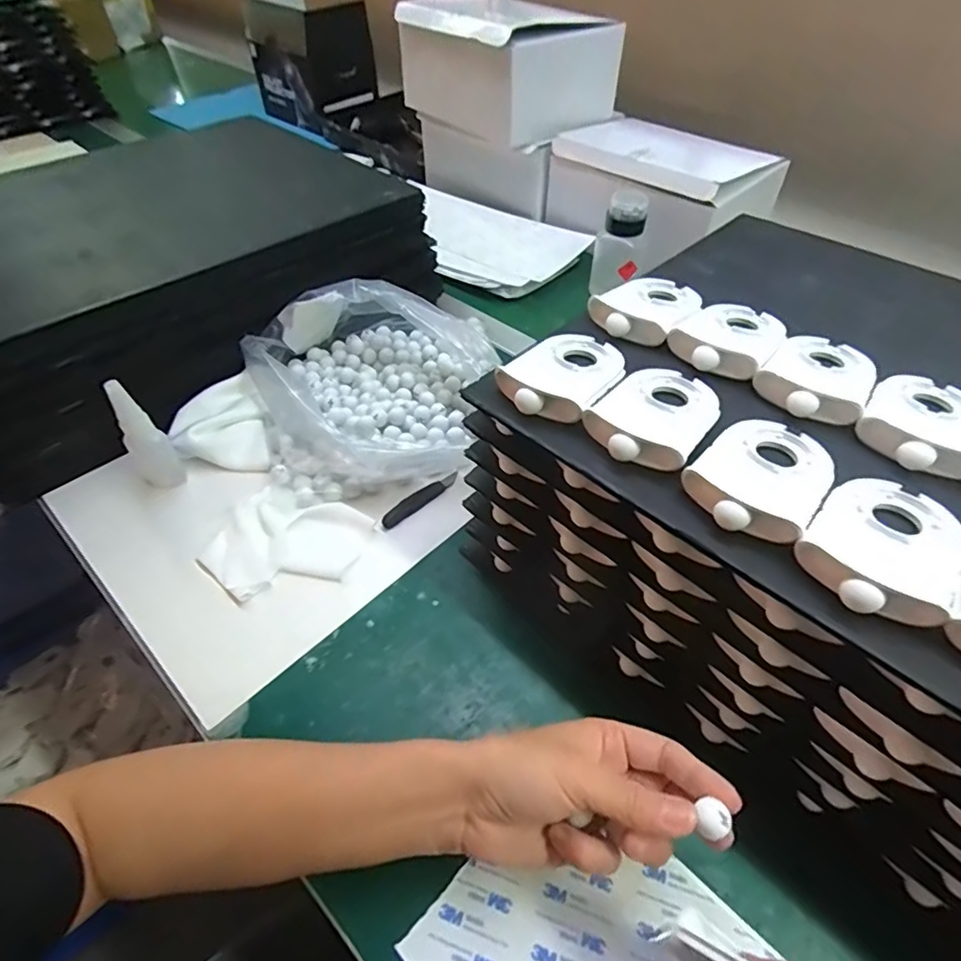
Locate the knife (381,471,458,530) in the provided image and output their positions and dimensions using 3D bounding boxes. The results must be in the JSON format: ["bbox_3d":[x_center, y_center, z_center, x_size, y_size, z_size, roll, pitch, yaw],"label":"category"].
[{"bbox_3d":[-0.054,0.016,0.499,0.080,0.009,0.015,-36,57,-28],"label":"knife"}]

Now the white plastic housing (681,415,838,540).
[{"bbox_3d":[0.143,-0.006,0.287,0.057,0.011,0.086,34,56,27],"label":"white plastic housing"}]

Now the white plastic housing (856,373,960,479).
[{"bbox_3d":[0.244,-0.034,0.314,0.056,0.014,0.083,28,53,24],"label":"white plastic housing"}]

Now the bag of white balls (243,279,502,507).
[{"bbox_3d":[-0.103,-0.100,0.537,0.210,0.096,0.218,-15,49,-14],"label":"bag of white balls"}]

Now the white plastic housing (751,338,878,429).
[{"bbox_3d":[0.203,-0.064,0.344,0.057,0.018,0.081,28,53,24],"label":"white plastic housing"}]

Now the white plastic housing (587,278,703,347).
[{"bbox_3d":[0.116,-0.120,0.393,0.056,0.014,0.082,36,57,28],"label":"white plastic housing"}]

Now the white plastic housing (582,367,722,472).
[{"bbox_3d":[0.099,-0.041,0.316,0.056,0.015,0.086,29,54,24],"label":"white plastic housing"}]

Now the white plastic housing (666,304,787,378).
[{"bbox_3d":[0.160,-0.094,0.366,0.057,0.014,0.080,31,54,25],"label":"white plastic housing"}]

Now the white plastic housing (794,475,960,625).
[{"bbox_3d":[0.183,0.026,0.257,0.057,0.010,0.086,35,56,28],"label":"white plastic housing"}]

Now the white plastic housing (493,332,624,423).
[{"bbox_3d":[0.051,-0.067,0.340,0.058,0.014,0.086,27,53,23],"label":"white plastic housing"}]

